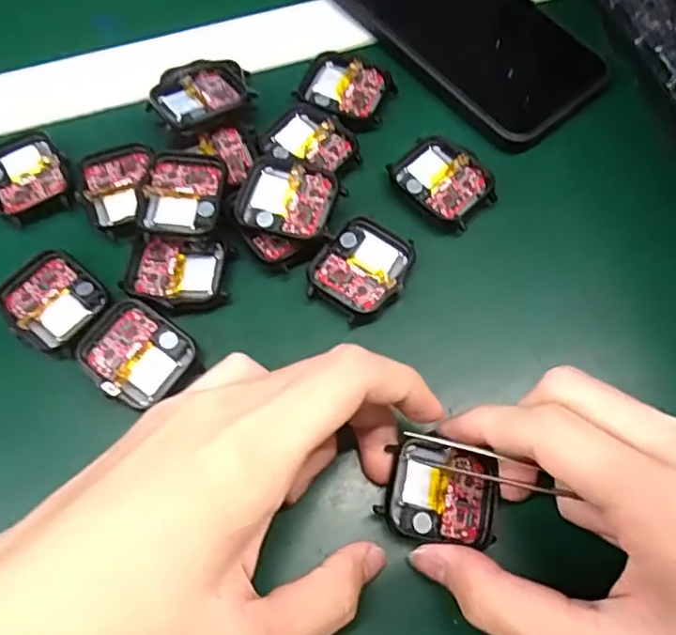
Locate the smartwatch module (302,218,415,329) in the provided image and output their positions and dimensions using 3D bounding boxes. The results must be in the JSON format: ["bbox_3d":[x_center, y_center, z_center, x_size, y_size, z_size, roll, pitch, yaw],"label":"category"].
[{"bbox_3d":[0.010,-0.021,0.269,0.040,0.013,0.046,41,73,16],"label":"smartwatch module"}]

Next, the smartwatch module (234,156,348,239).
[{"bbox_3d":[-0.022,-0.053,0.273,0.046,0.012,0.036,12,67,6],"label":"smartwatch module"}]

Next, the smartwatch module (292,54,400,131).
[{"bbox_3d":[0.004,-0.118,0.308,0.045,0.008,0.037,21,68,10],"label":"smartwatch module"}]

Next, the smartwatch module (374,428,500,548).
[{"bbox_3d":[0.039,0.066,0.229,0.043,0.010,0.038,4,70,3],"label":"smartwatch module"}]

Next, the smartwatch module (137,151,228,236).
[{"bbox_3d":[-0.070,-0.055,0.274,0.035,0.010,0.041,4,67,2],"label":"smartwatch module"}]

